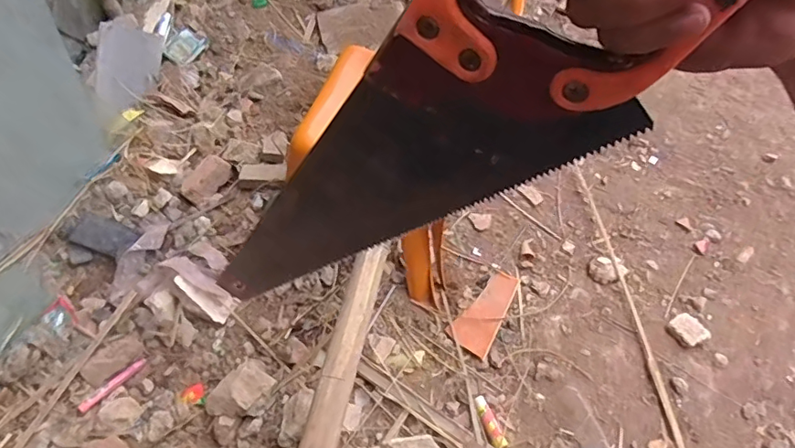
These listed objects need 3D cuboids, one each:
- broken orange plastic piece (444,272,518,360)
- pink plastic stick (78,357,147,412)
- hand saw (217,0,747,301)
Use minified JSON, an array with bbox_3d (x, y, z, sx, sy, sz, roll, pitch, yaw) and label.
[{"bbox_3d":[0.150,0.137,0.851,0.068,0.018,0.149,35,62,18],"label":"broken orange plastic piece"},{"bbox_3d":[-0.406,0.228,0.757,0.015,0.015,0.102,33,47,17],"label":"pink plastic stick"},{"bbox_3d":[-0.013,-0.023,0.362,0.121,0.455,0.033,27,55,-20],"label":"hand saw"}]

